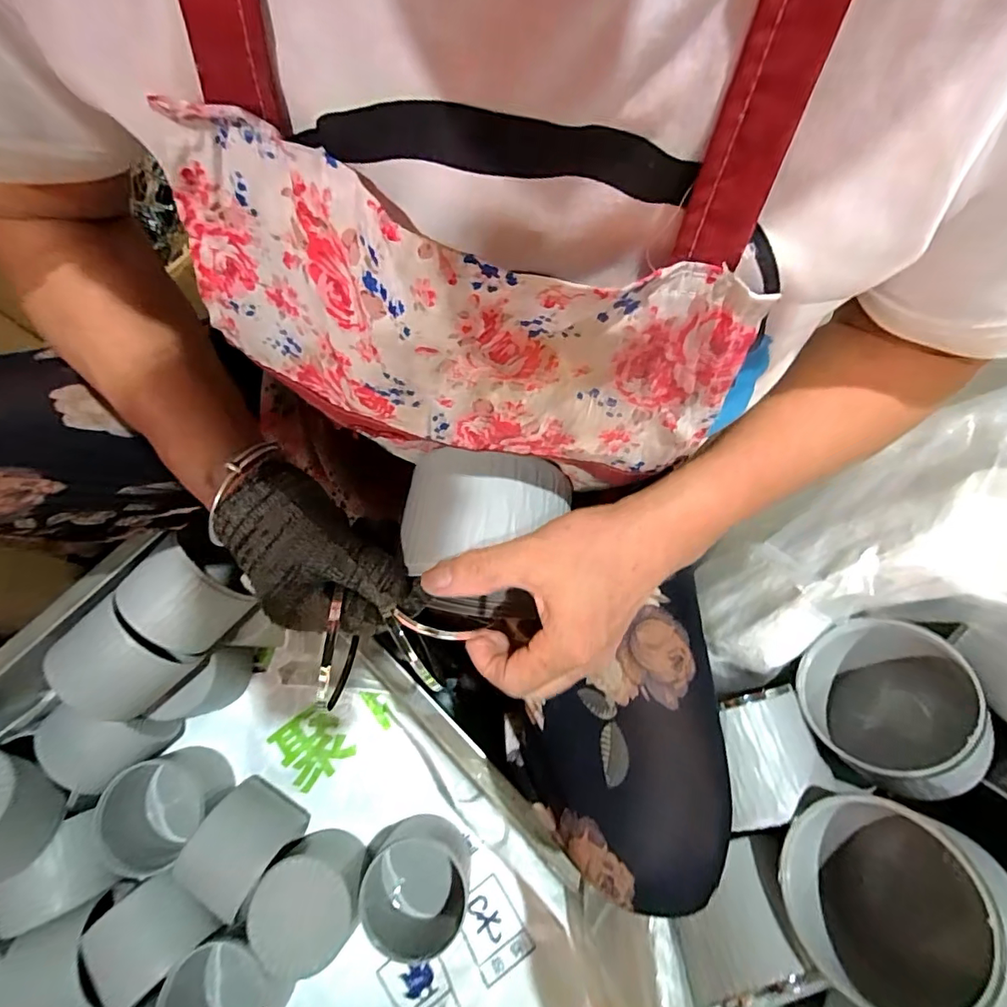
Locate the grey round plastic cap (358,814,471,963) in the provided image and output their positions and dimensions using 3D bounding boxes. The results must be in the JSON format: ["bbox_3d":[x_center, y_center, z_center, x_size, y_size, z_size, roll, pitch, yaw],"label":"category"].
[{"bbox_3d":[-0.091,0.397,0.543,0.104,0.086,0.095,0,75,1],"label":"grey round plastic cap"}]

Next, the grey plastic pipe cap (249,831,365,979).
[{"bbox_3d":[-0.198,0.413,0.546,0.104,0.082,0.111,40,79,11],"label":"grey plastic pipe cap"}]

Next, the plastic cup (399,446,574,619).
[{"bbox_3d":[-0.012,0.023,0.324,0.092,0.100,0.087,0,75,1],"label":"plastic cup"}]

